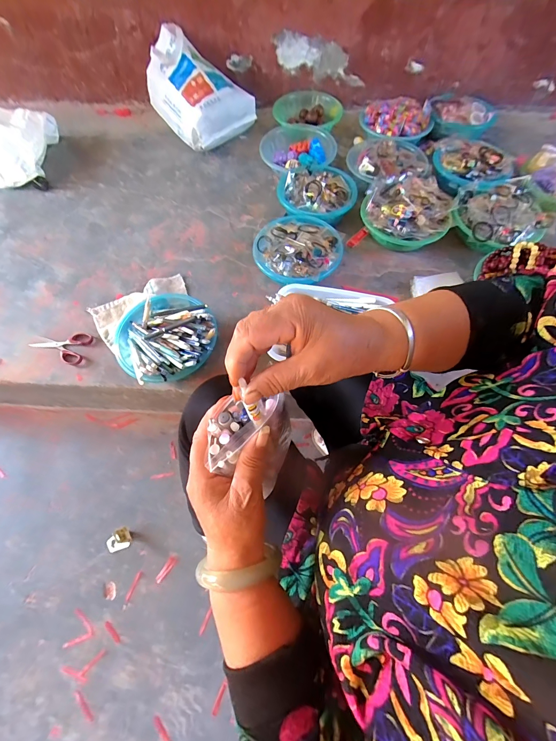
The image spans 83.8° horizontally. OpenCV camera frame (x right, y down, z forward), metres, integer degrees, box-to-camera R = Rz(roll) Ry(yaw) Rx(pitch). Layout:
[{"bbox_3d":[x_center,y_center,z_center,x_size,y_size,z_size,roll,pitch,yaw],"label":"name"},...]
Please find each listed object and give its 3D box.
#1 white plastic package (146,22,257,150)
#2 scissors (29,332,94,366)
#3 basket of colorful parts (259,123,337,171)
[{"bbox_3d":[-0.289,-0.990,1.100,0.259,0.217,0.344,-38,70,-16],"label":"white plastic package"},{"bbox_3d":[-0.542,-0.064,0.769,0.143,0.007,0.085,11,65,5],"label":"scissors"},{"bbox_3d":[0.067,-0.712,1.030,0.245,0.070,0.252,1,64,1],"label":"basket of colorful parts"}]

